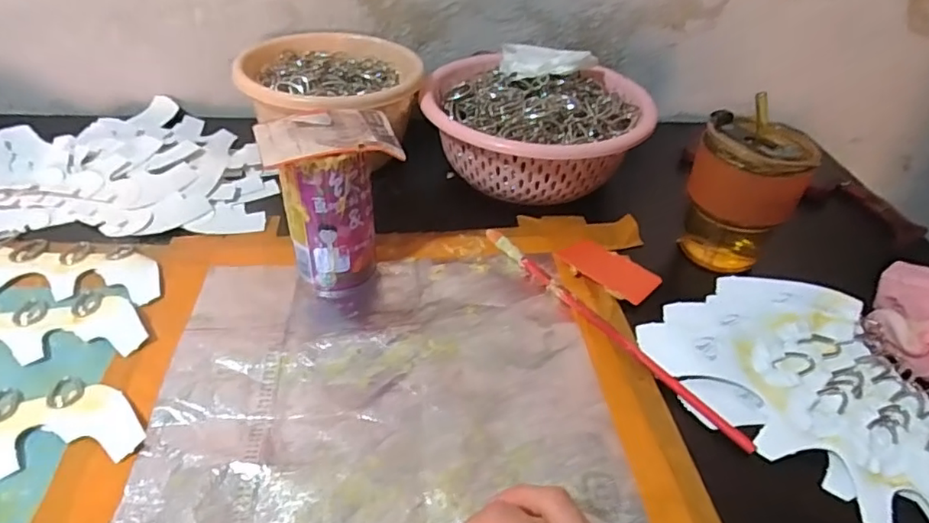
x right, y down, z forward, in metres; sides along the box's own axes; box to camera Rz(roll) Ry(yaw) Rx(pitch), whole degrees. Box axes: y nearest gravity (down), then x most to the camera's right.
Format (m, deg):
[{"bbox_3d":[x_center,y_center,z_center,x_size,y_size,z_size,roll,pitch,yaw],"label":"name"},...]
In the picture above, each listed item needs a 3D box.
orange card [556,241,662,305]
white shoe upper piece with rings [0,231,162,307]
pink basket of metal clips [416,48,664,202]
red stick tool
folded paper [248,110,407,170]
[{"bbox_3d":[0.119,0.007,0.480,0.078,0.005,0.039,32,48,29],"label":"orange card"},{"bbox_3d":[-0.340,0.006,0.446,0.215,0.004,0.088,3,40,-1],"label":"white shoe upper piece with rings"},{"bbox_3d":[0.069,-0.135,0.574,0.215,0.099,0.164,10,41,7],"label":"pink basket of metal clips"},{"bbox_3d":[0.100,0.043,0.430,0.012,0.007,0.255,-25,48,-29],"label":"red stick tool"},{"bbox_3d":[-0.095,-0.089,0.406,0.094,0.013,0.067,-11,41,-17],"label":"folded paper"}]

